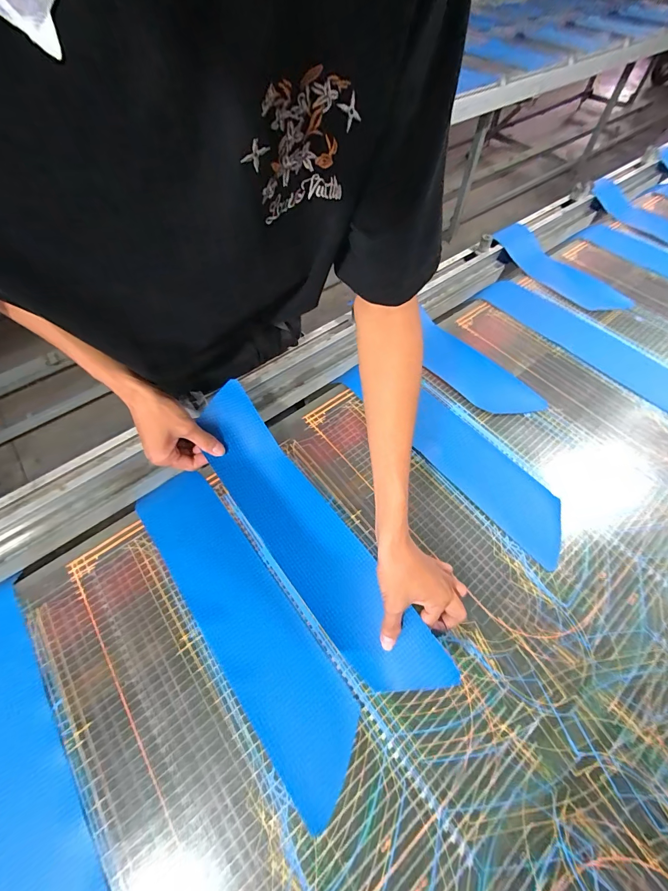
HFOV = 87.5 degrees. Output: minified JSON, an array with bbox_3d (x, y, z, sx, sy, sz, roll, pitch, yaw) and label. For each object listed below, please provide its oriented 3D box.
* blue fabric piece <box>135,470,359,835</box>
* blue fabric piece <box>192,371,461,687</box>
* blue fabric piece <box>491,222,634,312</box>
[{"bbox_3d":[-0.125,0.205,0.454,0.103,0.007,0.433,-35,63,-18],"label":"blue fabric piece"},{"bbox_3d":[-0.041,0.109,0.462,0.105,0.054,0.463,-31,71,-22],"label":"blue fabric piece"},{"bbox_3d":[0.514,-0.405,0.797,0.122,0.040,0.334,-39,66,-21],"label":"blue fabric piece"}]

